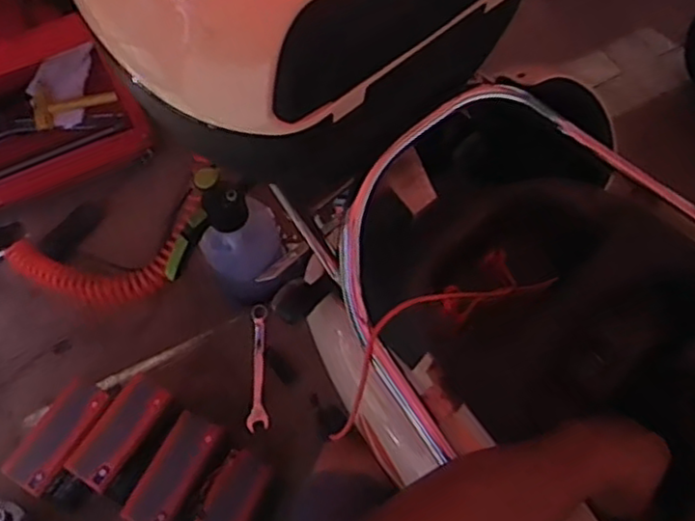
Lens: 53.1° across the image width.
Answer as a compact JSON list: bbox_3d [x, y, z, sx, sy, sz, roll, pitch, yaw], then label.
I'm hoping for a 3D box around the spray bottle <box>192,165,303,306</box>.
[{"bbox_3d":[-0.185,-0.030,1.211,0.133,0.294,0.113,-24,61,-10],"label":"spray bottle"}]

